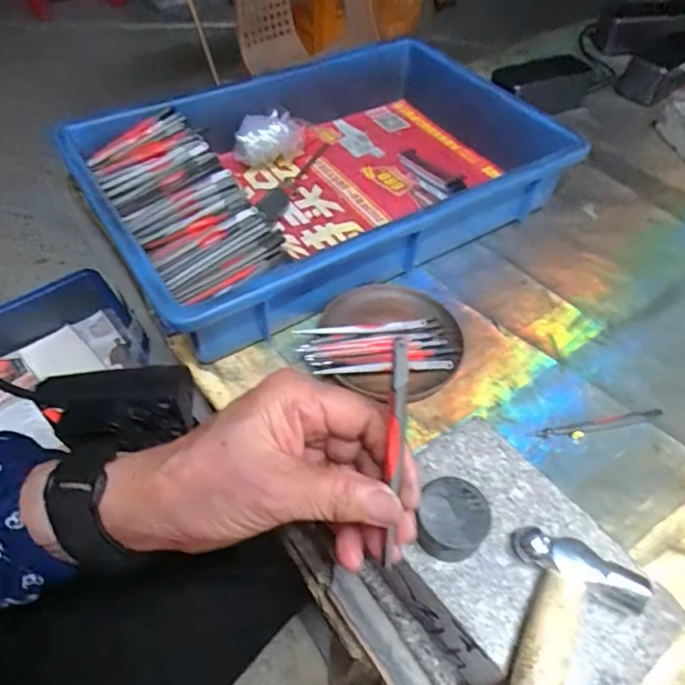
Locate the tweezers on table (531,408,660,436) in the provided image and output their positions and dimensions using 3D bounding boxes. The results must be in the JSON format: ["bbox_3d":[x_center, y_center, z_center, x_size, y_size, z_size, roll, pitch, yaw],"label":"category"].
[{"bbox_3d":[0.190,0.060,0.388,0.105,0.004,0.008,-9,53,-9],"label":"tweezers on table"}]

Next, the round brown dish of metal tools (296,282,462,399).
[{"bbox_3d":[0.039,-0.003,0.415,0.108,0.022,0.117,1,52,-1],"label":"round brown dish of metal tools"}]

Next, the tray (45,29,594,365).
[{"bbox_3d":[-0.006,-0.174,0.516,0.444,0.085,0.279,-29,58,-22],"label":"tray"}]

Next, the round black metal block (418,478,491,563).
[{"bbox_3d":[0.057,0.091,0.268,0.035,0.024,0.039,18,55,9],"label":"round black metal block"}]

